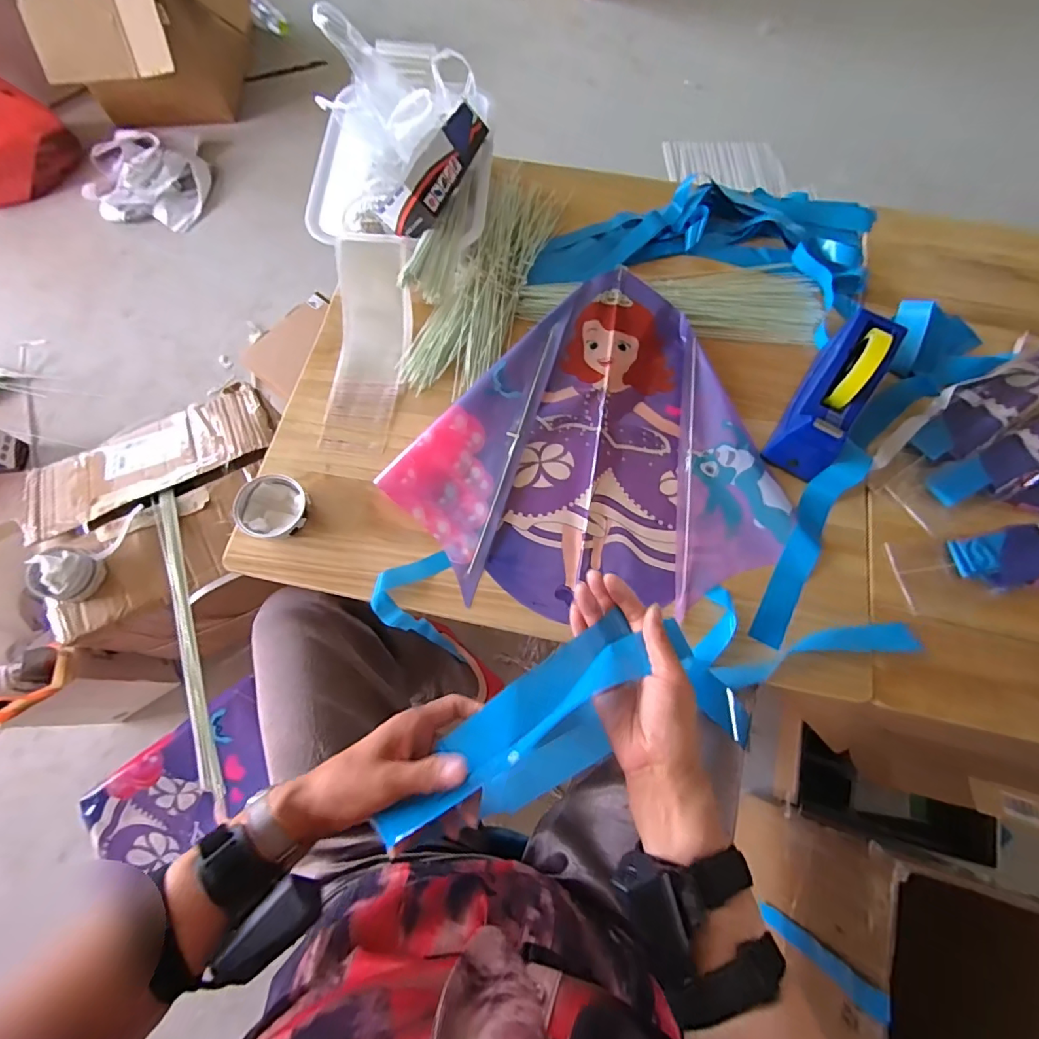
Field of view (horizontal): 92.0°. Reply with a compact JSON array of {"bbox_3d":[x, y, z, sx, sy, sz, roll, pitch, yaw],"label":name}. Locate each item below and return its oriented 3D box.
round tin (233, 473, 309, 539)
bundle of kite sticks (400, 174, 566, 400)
[{"bbox_3d":[-0.301,-0.012,0.616,0.076,0.036,0.076,0,71,-1],"label":"round tin"},{"bbox_3d":[-0.042,-0.355,0.738,0.130,0.038,0.402,22,72,6],"label":"bundle of kite sticks"}]

